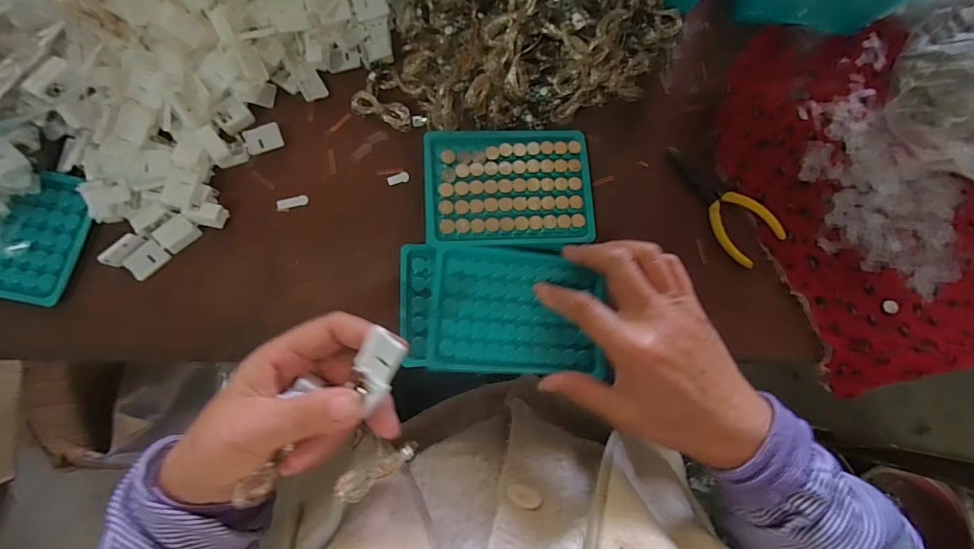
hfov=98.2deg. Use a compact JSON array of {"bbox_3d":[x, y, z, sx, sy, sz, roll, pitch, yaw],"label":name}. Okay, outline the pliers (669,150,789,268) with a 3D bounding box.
[{"bbox_3d":[0.205,-0.067,0.369,0.047,0.016,0.118,-34,86,-11],"label":"pliers"}]

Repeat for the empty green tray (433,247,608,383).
[{"bbox_3d":[0.025,0.027,0.320,0.130,0.009,0.092,4,83,-5],"label":"empty green tray"}]

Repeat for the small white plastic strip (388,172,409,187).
[{"bbox_3d":[-0.074,-0.079,0.350,0.018,0.004,0.009,-24,86,-8],"label":"small white plastic strip"}]

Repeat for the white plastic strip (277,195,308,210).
[{"bbox_3d":[-0.155,-0.057,0.337,0.023,0.004,0.008,-17,85,-8],"label":"white plastic strip"}]

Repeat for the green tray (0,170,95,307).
[{"bbox_3d":[-0.356,-0.035,0.299,0.128,0.021,0.092,12,79,-5],"label":"green tray"}]

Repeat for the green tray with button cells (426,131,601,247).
[{"bbox_3d":[0.017,-0.071,0.339,0.131,0.013,0.095,-1,81,-7],"label":"green tray with button cells"}]

